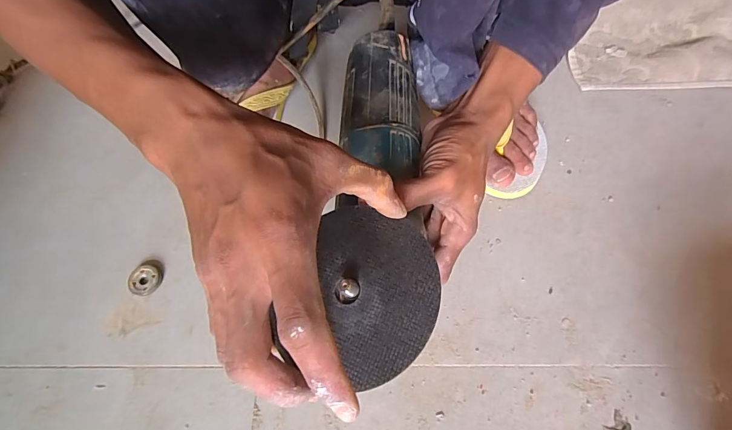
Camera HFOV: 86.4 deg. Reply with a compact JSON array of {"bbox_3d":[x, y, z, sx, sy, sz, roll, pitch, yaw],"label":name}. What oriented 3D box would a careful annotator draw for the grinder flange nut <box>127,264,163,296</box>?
[{"bbox_3d":[-0.216,0.064,0.380,0.030,0.007,0.029,0,67,1],"label":"grinder flange nut"}]

